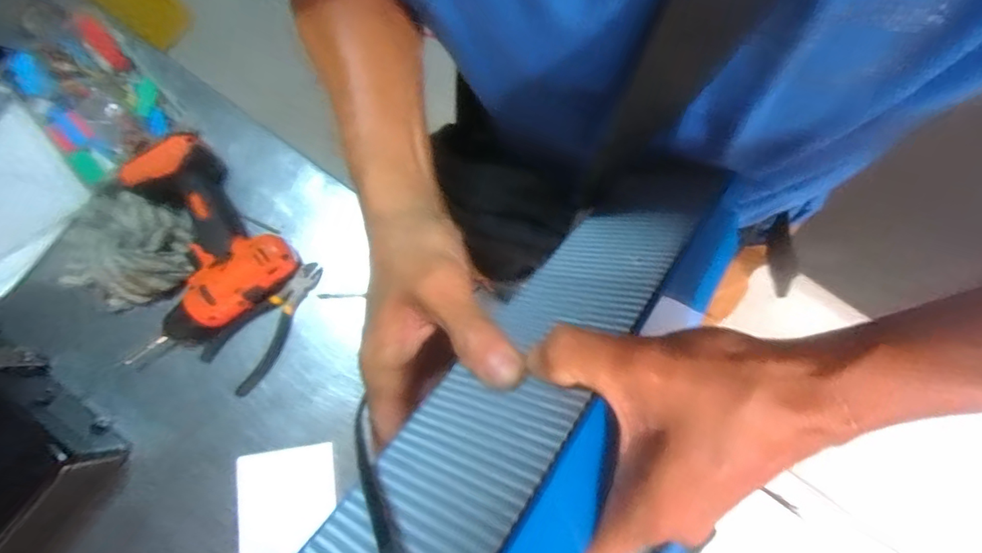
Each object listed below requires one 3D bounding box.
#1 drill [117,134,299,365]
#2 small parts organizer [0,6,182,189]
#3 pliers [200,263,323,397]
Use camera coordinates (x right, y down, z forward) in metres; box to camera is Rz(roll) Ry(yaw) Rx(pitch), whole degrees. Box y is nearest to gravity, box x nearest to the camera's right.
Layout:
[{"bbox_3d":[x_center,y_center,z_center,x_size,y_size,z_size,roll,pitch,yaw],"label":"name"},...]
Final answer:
[{"bbox_3d":[-0.324,-0.030,0.526,0.167,0.063,0.183,-40,81,-7],"label":"drill"},{"bbox_3d":[-0.462,-0.210,0.568,0.132,0.051,0.243,-41,81,-7],"label":"small parts organizer"},{"bbox_3d":[-0.234,0.051,0.535,0.069,0.013,0.148,44,82,8],"label":"pliers"}]

